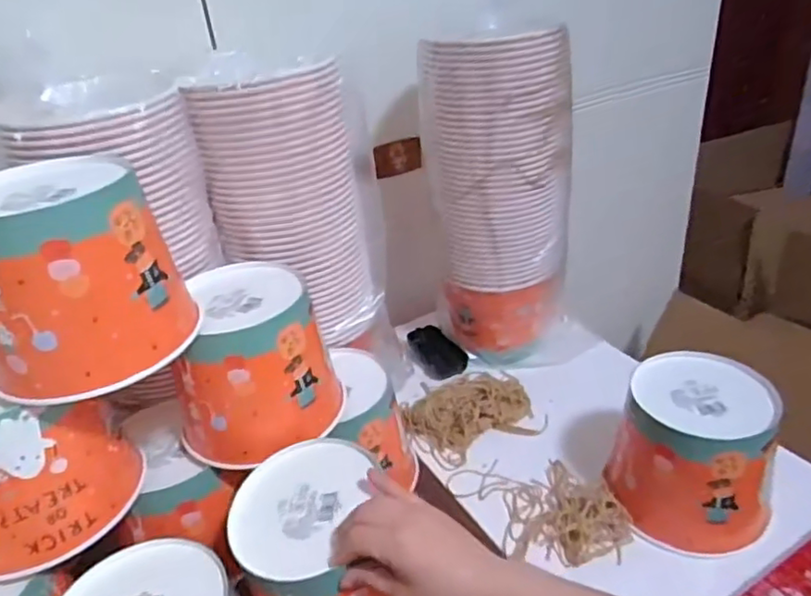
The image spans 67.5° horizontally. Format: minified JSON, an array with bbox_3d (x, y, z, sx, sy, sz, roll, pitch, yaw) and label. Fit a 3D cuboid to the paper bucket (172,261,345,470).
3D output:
[{"bbox_3d":[-0.138,0.053,0.570,0.133,0.124,0.146,-16,32,-15],"label":"paper bucket"}]

